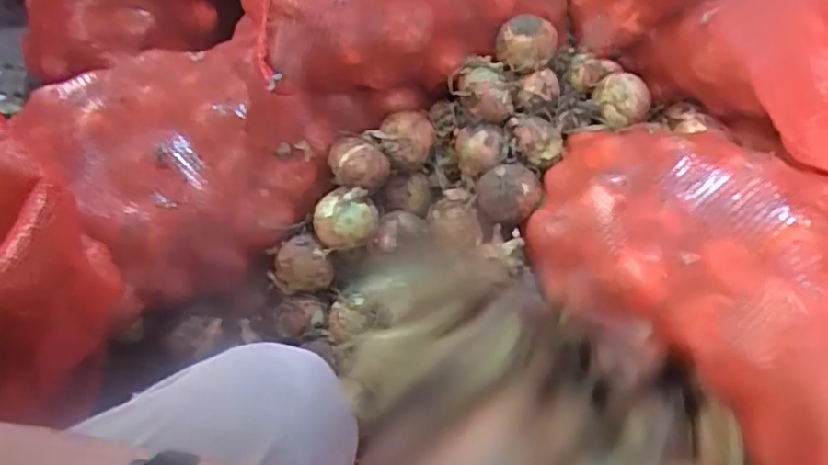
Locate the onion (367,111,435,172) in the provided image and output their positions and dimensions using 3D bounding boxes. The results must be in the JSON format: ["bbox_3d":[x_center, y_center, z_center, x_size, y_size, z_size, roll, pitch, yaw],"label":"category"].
[{"bbox_3d":[-0.021,-0.138,0.963,0.097,0.065,0.078,-12,48,-22],"label":"onion"}]

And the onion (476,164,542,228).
[{"bbox_3d":[0.136,-0.052,0.931,0.092,0.066,0.077,19,45,9],"label":"onion"}]

